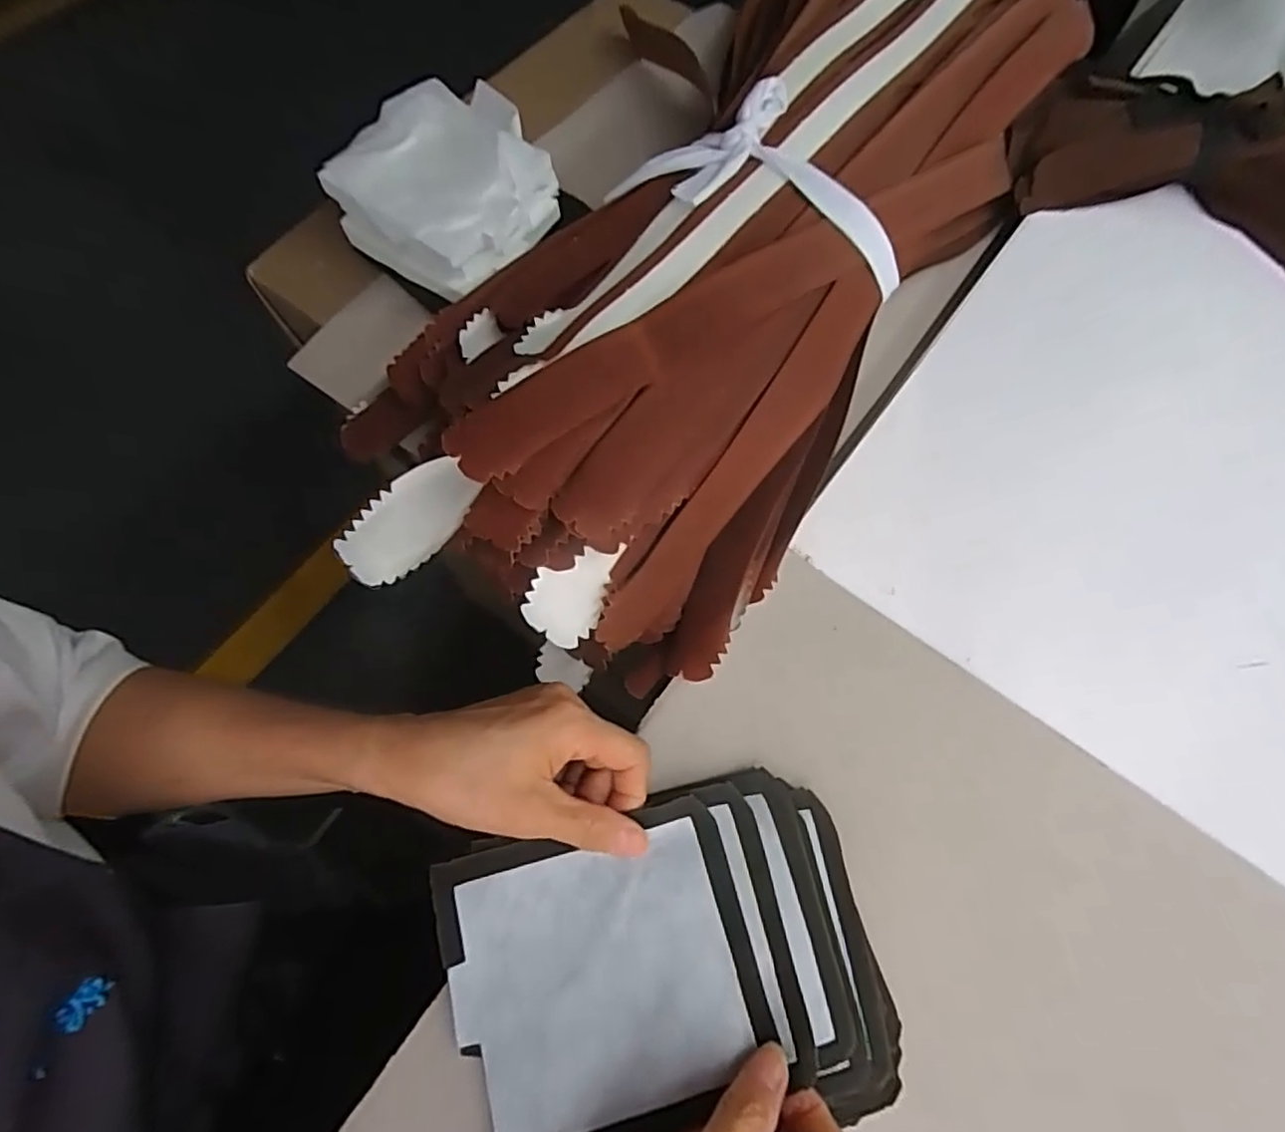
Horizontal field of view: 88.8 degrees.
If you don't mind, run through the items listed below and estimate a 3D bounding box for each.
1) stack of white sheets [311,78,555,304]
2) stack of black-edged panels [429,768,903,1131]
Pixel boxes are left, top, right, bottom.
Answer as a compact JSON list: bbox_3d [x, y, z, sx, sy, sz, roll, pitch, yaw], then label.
[{"bbox_3d":[-0.135,-0.269,0.468,0.130,0.056,0.130,32,71,12],"label":"stack of white sheets"},{"bbox_3d":[0.012,0.183,0.302,0.189,0.017,0.140,-13,70,-7],"label":"stack of black-edged panels"}]

